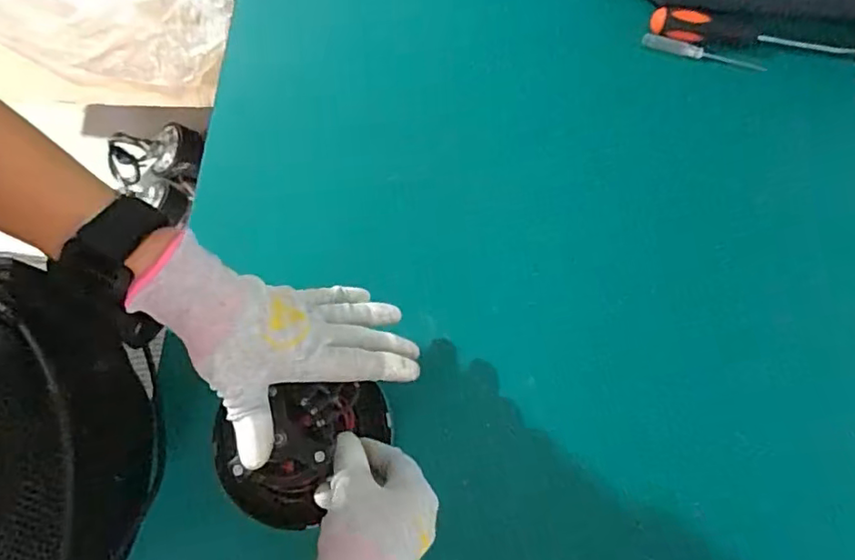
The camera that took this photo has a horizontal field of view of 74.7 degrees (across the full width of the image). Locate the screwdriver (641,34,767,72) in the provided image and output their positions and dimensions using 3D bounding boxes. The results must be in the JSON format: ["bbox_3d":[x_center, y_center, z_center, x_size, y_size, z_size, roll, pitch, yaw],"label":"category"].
[{"bbox_3d":[0.251,-0.207,0.514,0.108,0.011,0.007,18,78,5],"label":"screwdriver"}]

